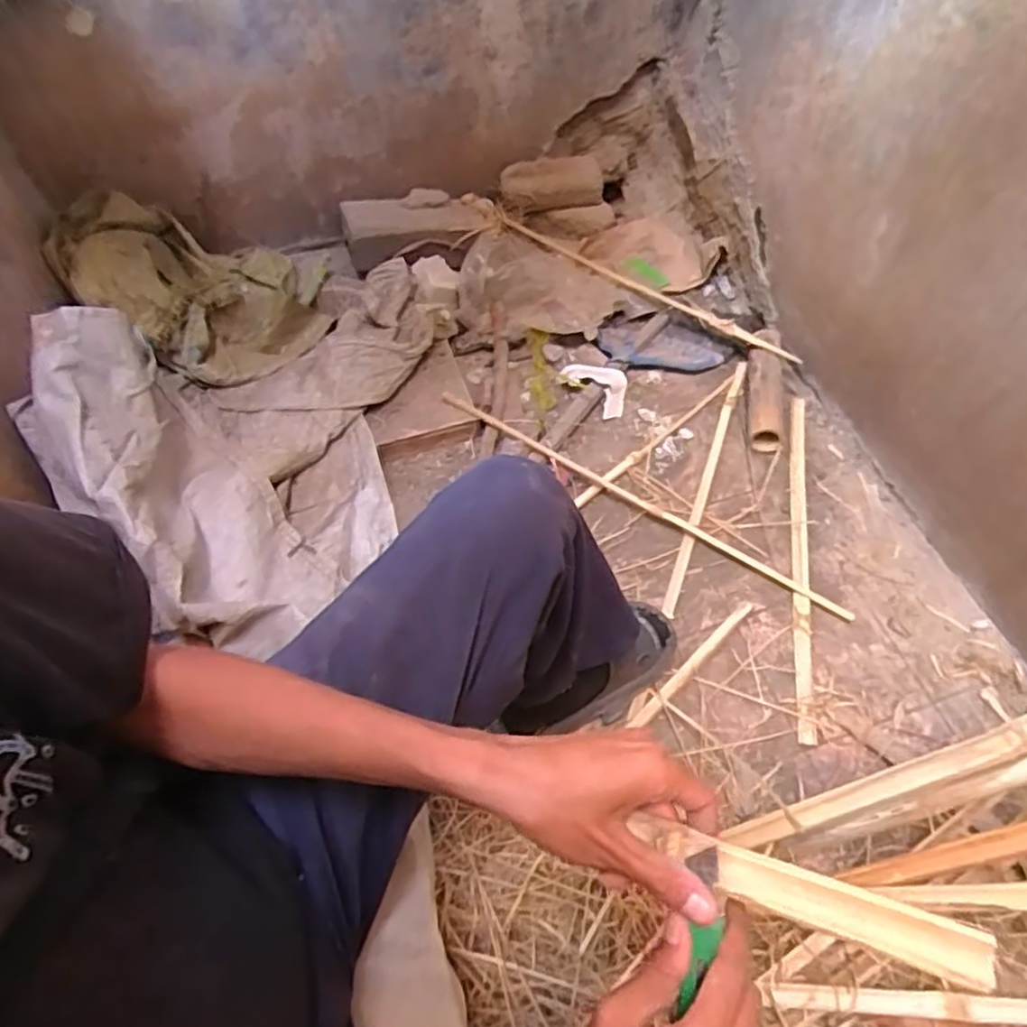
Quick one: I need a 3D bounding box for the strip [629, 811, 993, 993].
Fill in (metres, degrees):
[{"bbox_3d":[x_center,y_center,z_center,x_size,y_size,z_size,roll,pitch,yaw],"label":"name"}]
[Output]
[{"bbox_3d":[0.154,0.203,0.380,0.175,0.010,0.027,12,58,25],"label":"strip"}]

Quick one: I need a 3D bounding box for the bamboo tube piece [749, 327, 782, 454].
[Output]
[{"bbox_3d":[0.448,-0.220,1.263,0.062,0.042,0.260,6,58,8],"label":"bamboo tube piece"}]

